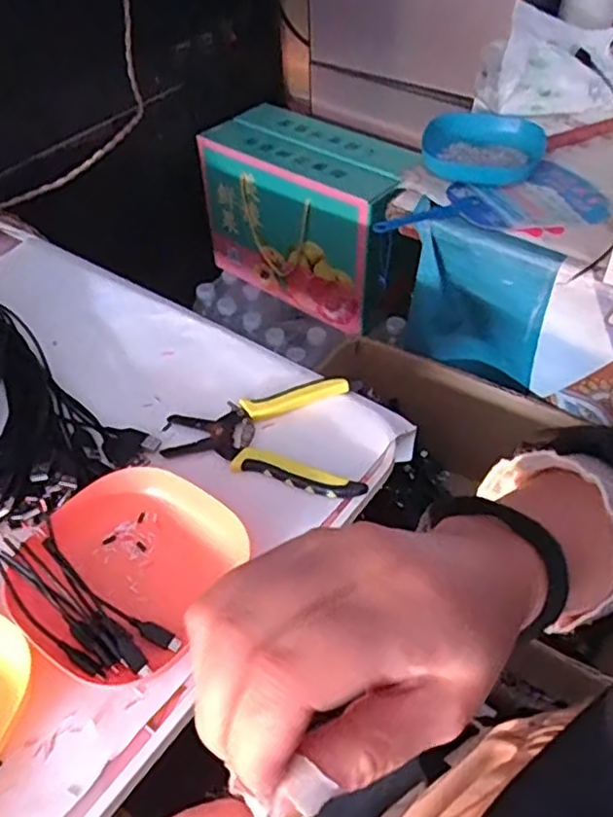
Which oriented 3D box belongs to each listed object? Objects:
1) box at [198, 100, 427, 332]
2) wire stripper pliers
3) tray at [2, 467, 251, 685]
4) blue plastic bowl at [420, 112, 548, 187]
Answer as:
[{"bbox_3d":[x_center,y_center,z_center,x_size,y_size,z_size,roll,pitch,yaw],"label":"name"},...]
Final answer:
[{"bbox_3d":[0.009,-0.305,1.050,0.334,0.231,0.159,32,56,27],"label":"box"},{"bbox_3d":[-0.023,0.010,0.531,0.162,0.015,0.112,13,50,13],"label":"wire stripper pliers"},{"bbox_3d":[-0.122,0.105,0.435,0.127,0.028,0.134,23,52,21],"label":"tray"},{"bbox_3d":[0.206,-0.302,0.769,0.141,0.032,0.125,10,49,11],"label":"blue plastic bowl"}]

